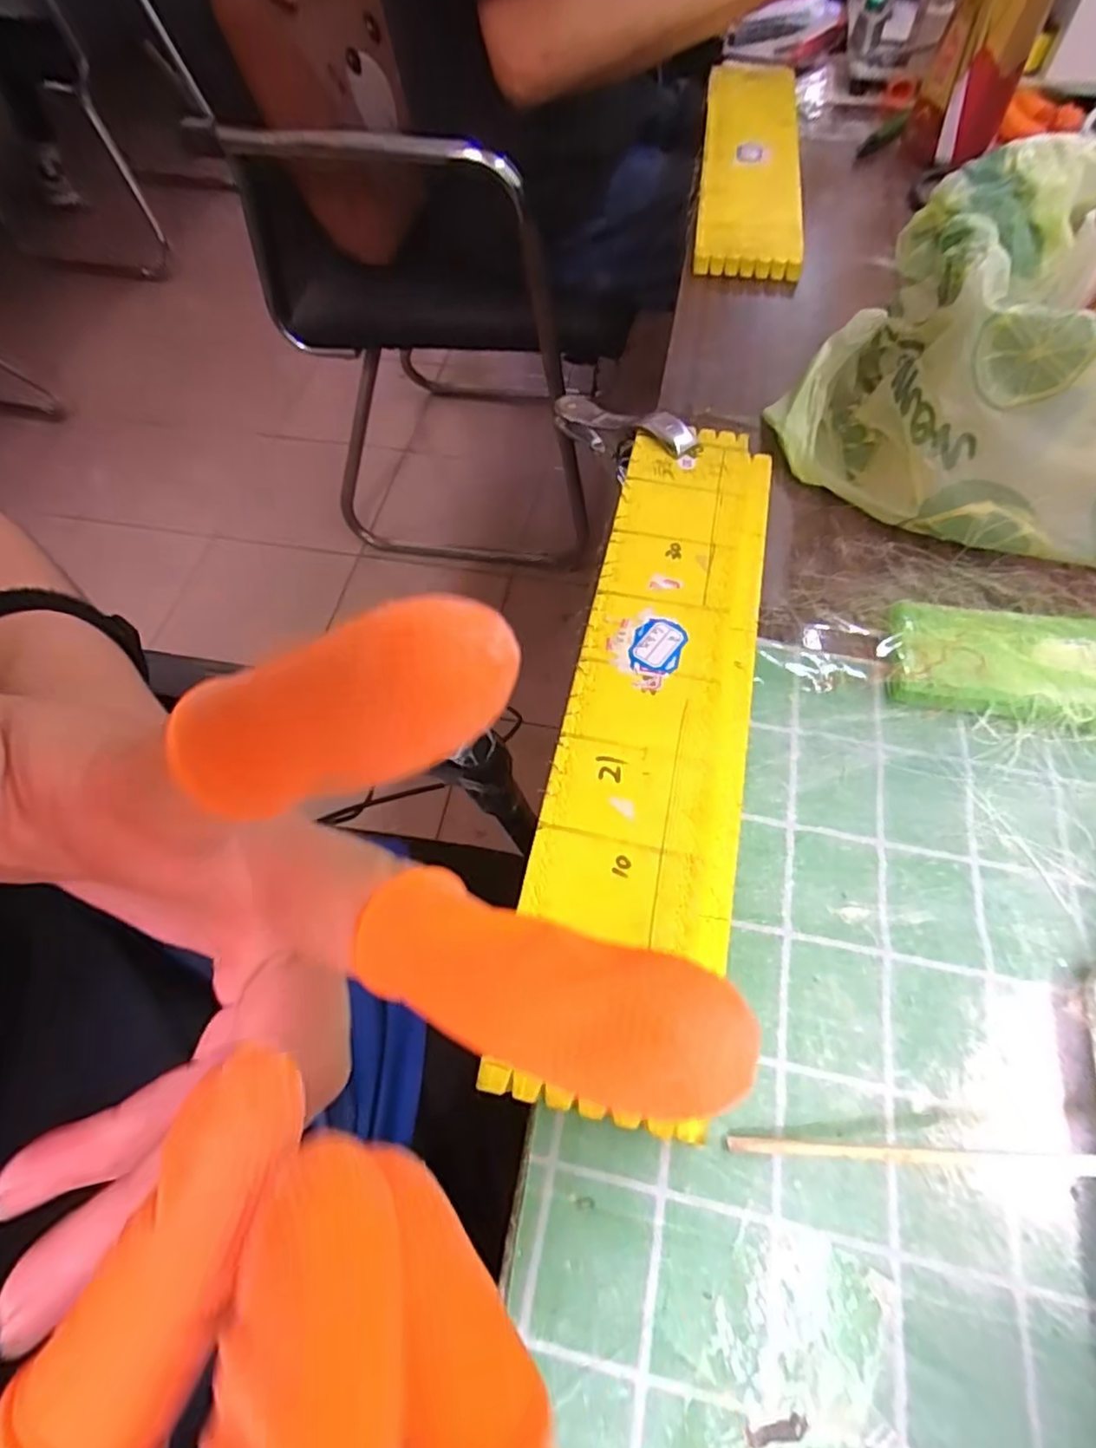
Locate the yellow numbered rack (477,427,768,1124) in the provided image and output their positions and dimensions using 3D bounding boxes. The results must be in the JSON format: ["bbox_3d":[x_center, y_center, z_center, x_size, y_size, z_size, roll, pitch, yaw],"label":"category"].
[{"bbox_3d":[0.052,-0.010,0.301,0.079,0.028,0.334,10,62,7],"label":"yellow numbered rack"}]

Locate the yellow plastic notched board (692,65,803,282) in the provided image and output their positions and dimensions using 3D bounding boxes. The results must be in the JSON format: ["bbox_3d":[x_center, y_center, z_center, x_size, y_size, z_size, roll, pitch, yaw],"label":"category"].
[{"bbox_3d":[0.175,-0.493,0.565,0.080,0.025,0.341,7,62,5],"label":"yellow plastic notched board"}]

